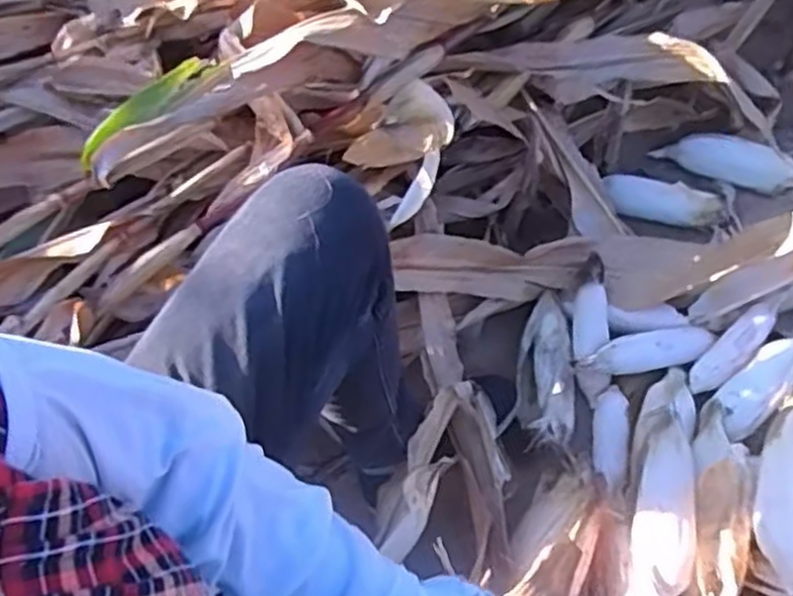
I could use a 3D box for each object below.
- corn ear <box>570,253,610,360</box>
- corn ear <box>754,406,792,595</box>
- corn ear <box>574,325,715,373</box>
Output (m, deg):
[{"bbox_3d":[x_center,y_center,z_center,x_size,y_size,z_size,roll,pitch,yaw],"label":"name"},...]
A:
[{"bbox_3d":[0.267,0.018,1.038,0.051,0.041,0.153,5,69,9],"label":"corn ear"},{"bbox_3d":[0.400,0.203,0.781,0.050,0.039,0.187,6,56,10],"label":"corn ear"},{"bbox_3d":[0.331,0.066,1.004,0.192,0.041,0.054,-14,55,-4],"label":"corn ear"}]

